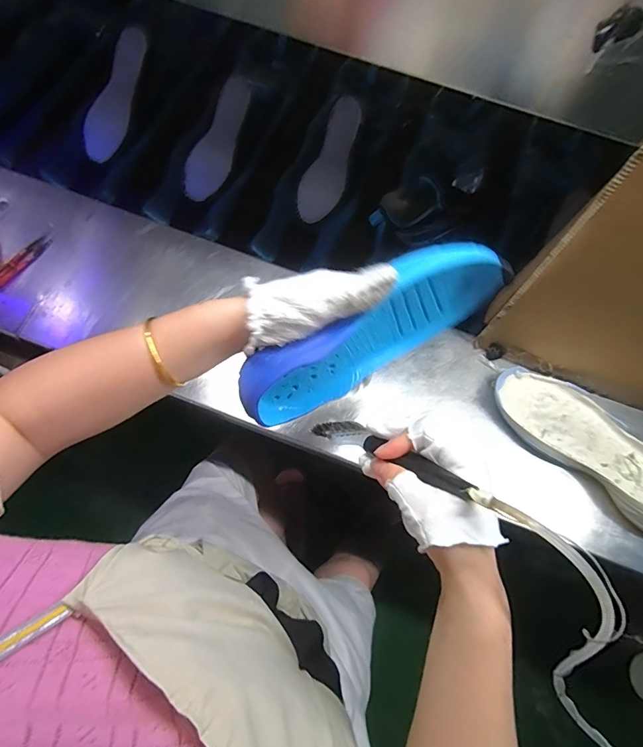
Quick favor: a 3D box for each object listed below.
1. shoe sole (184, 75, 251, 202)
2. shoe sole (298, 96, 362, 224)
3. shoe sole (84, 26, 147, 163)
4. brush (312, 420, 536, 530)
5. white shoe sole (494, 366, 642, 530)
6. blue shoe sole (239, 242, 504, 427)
[{"bbox_3d":[-0.171,-0.390,0.709,0.063,0.021,0.209,24,92,5],"label":"shoe sole"},{"bbox_3d":[0.016,-0.352,0.702,0.065,0.013,0.204,23,98,4],"label":"shoe sole"},{"bbox_3d":[-0.350,-0.471,0.717,0.063,0.022,0.220,23,94,4],"label":"shoe sole"},{"bbox_3d":[0.063,0.065,0.313,0.185,0.018,0.025,18,68,49],"label":"brush"},{"bbox_3d":[0.346,0.089,0.538,0.271,0.049,0.106,43,70,8],"label":"white shoe sole"},{"bbox_3d":[0.037,-0.031,0.351,0.221,0.083,0.049,-32,77,9],"label":"blue shoe sole"}]

